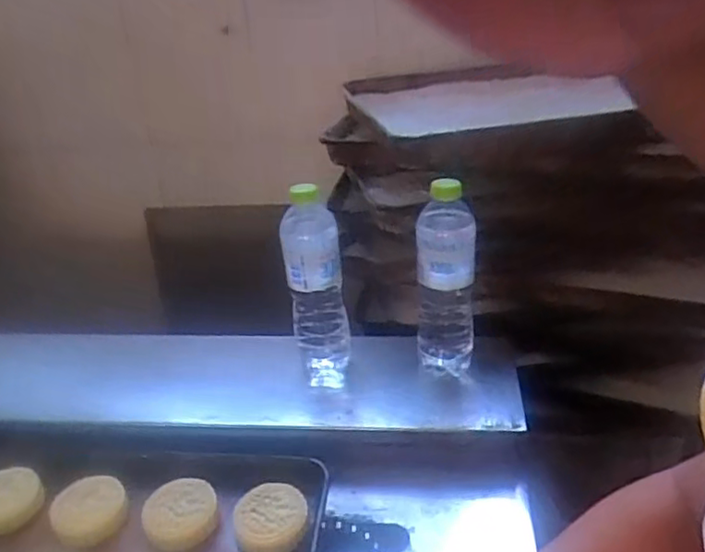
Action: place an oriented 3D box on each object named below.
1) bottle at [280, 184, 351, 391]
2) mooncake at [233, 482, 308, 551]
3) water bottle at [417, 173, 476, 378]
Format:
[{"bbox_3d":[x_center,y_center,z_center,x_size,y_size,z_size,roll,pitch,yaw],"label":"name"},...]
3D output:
[{"bbox_3d":[-0.040,0.018,0.721,0.065,0.224,0.078,-10,28,-6],"label":"bottle"},{"bbox_3d":[-0.079,0.232,0.608,0.068,0.022,0.069,-11,29,-9],"label":"mooncake"},{"bbox_3d":[0.105,0.008,0.714,0.066,0.228,0.065,-3,28,6],"label":"water bottle"}]

